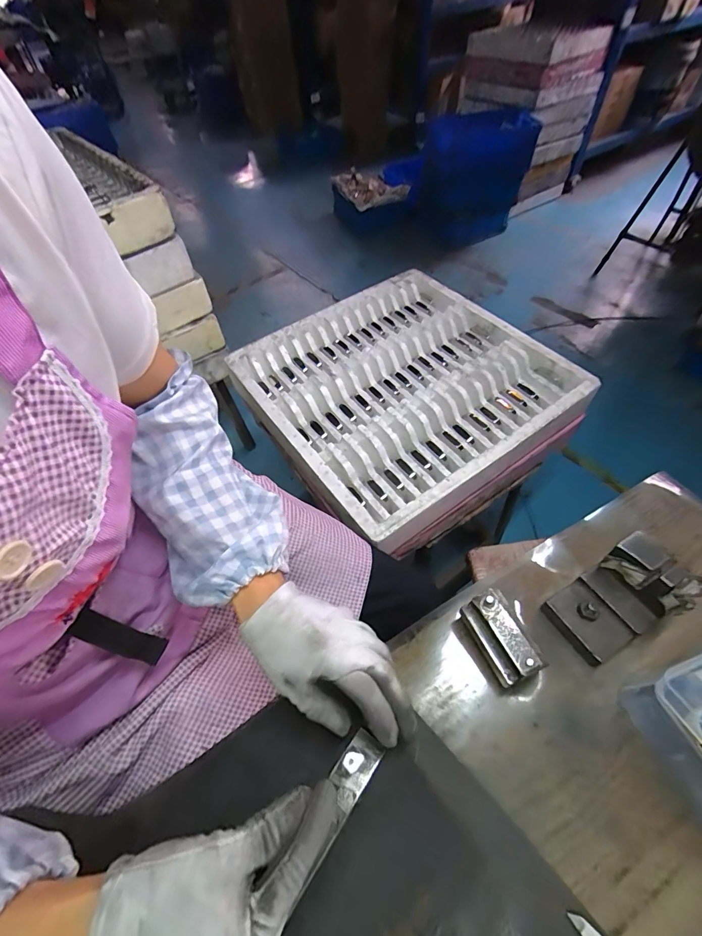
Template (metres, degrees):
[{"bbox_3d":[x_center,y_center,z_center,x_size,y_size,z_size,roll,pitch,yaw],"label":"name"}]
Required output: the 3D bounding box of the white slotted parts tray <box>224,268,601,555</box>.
[{"bbox_3d":[0.097,-0.179,0.819,0.546,0.071,0.546,-32,58,-18],"label":"white slotted parts tray"}]

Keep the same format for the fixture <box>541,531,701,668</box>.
[{"bbox_3d":[0.233,0.114,0.347,0.095,0.073,0.066,-27,57,-15],"label":"fixture"}]

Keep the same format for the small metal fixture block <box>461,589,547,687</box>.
[{"bbox_3d":[0.128,0.149,0.343,0.035,0.057,0.067,-21,55,-11],"label":"small metal fixture block"}]

